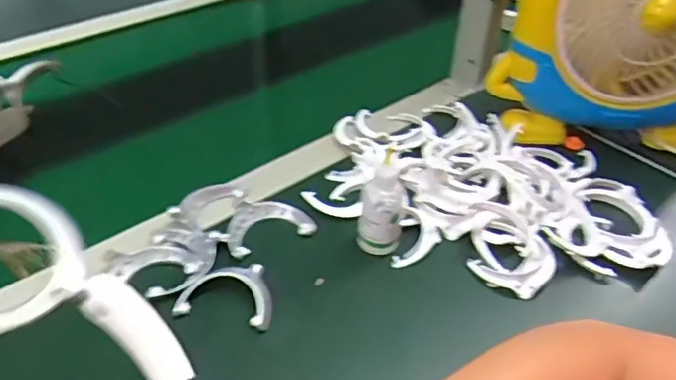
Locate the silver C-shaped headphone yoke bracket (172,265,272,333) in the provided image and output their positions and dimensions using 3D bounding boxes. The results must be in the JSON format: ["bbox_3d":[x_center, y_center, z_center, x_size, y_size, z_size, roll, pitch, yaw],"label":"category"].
[{"bbox_3d":[-0.084,0.077,0.449,0.072,0.015,0.053,7,40,7],"label":"silver C-shaped headphone yoke bracket"}]

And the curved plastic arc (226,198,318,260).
[{"bbox_3d":[-0.064,0.028,0.517,0.077,0.010,0.060,-13,42,-16],"label":"curved plastic arc"}]

